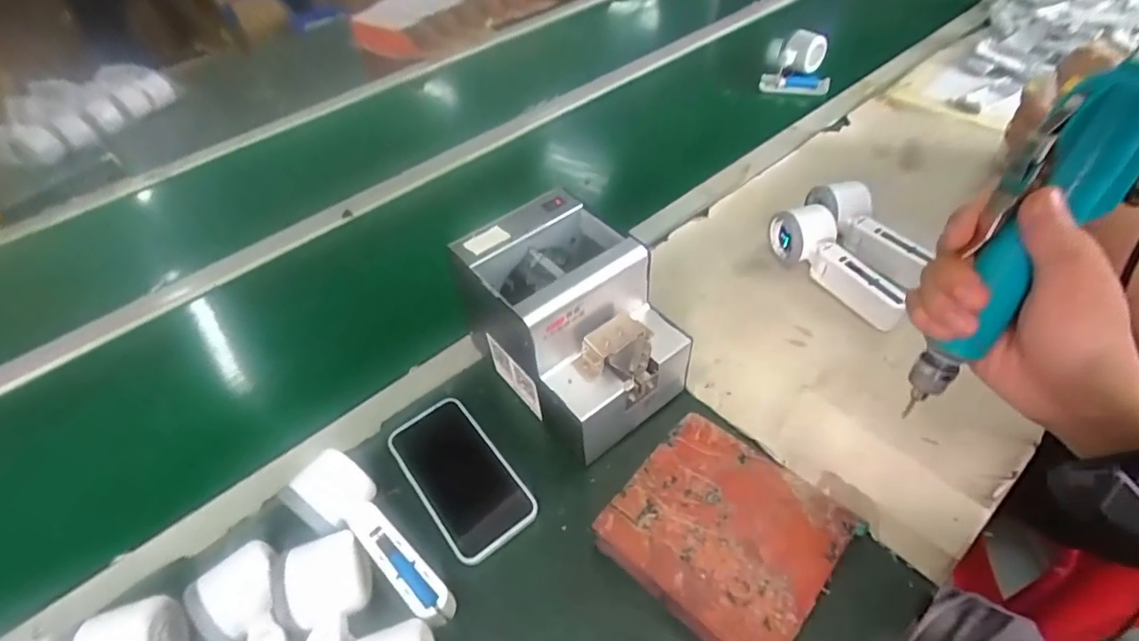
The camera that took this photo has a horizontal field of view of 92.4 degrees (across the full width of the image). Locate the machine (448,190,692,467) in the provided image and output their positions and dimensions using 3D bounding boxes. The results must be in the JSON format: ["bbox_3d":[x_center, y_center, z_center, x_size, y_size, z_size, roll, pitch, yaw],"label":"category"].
[{"bbox_3d":[0.003,0.003,0.491,0.124,0.159,0.170,-34,53,-23],"label":"machine"}]

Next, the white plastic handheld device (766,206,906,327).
[{"bbox_3d":[0.301,-0.066,0.606,0.054,0.060,0.173,-29,51,-18],"label":"white plastic handheld device"}]

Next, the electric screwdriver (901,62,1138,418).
[{"bbox_3d":[0.243,-0.032,0.300,0.034,0.198,0.044,-15,41,-40],"label":"electric screwdriver"}]

